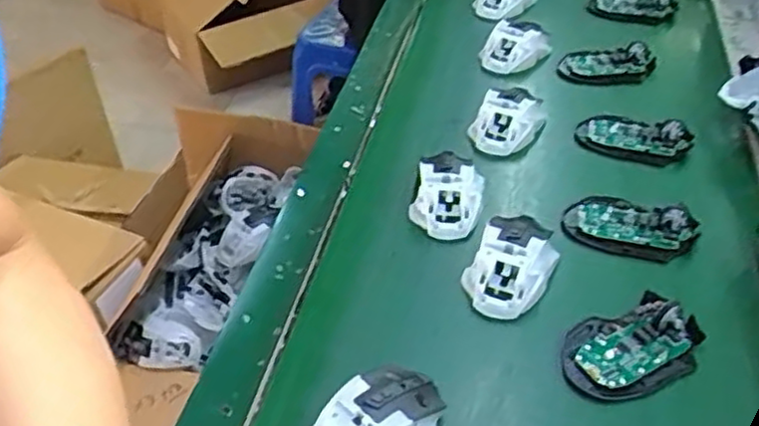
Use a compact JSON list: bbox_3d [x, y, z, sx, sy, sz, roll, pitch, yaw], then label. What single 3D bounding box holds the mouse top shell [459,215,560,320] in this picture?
[{"bbox_3d":[0.113,0.039,0.621,0.067,0.037,0.111,17,45,21],"label":"mouse top shell"}]

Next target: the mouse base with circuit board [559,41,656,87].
[{"bbox_3d":[0.276,-0.180,0.870,0.115,0.021,0.059,-3,41,-1],"label":"mouse base with circuit board"}]

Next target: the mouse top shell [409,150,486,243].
[{"bbox_3d":[0.063,-0.016,0.686,0.068,0.038,0.082,12,43,16],"label":"mouse top shell"}]

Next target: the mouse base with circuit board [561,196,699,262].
[{"bbox_3d":[0.227,0.012,0.660,0.113,0.026,0.060,13,44,17],"label":"mouse base with circuit board"}]

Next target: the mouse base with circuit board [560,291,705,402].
[{"bbox_3d":[0.193,0.101,0.556,0.109,0.026,0.070,-14,43,-13],"label":"mouse base with circuit board"}]

